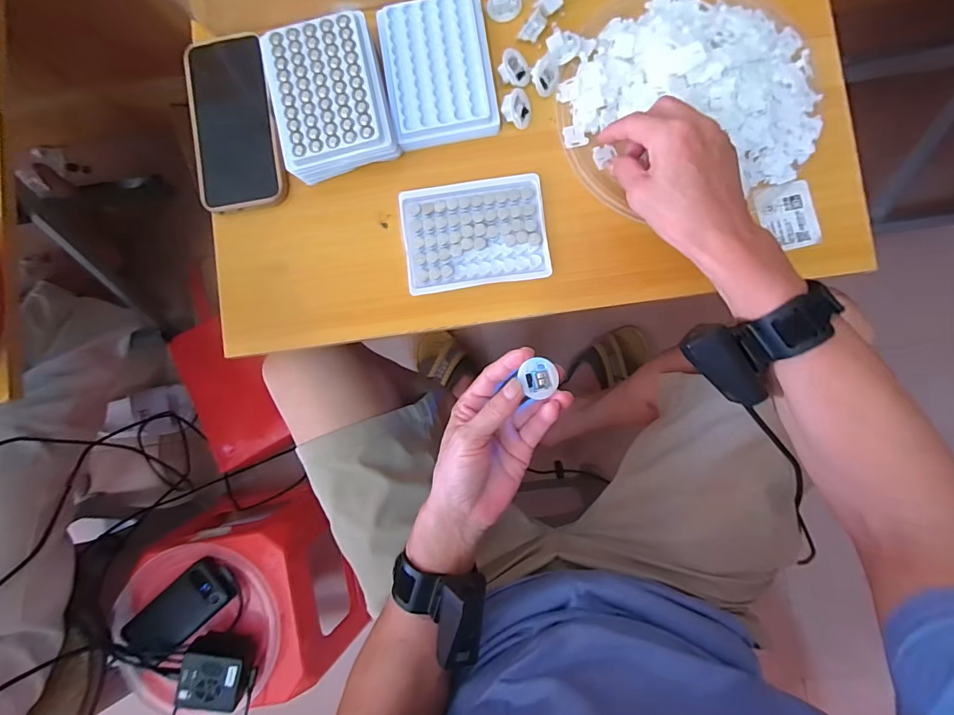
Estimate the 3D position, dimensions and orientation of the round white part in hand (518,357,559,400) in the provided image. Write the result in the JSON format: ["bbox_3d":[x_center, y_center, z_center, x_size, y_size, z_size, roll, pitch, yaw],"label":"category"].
[{"bbox_3d":[0.050,0.016,0.351,0.030,0.007,0.030,0,87,3],"label":"round white part in hand"}]

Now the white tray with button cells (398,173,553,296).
[{"bbox_3d":[-0.002,-0.115,0.404,0.129,0.011,0.097,-8,86,3],"label":"white tray with button cells"}]

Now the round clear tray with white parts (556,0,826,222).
[{"bbox_3d":[0.188,-0.242,0.387,0.225,0.036,0.212,0,87,3],"label":"round clear tray with white parts"}]

